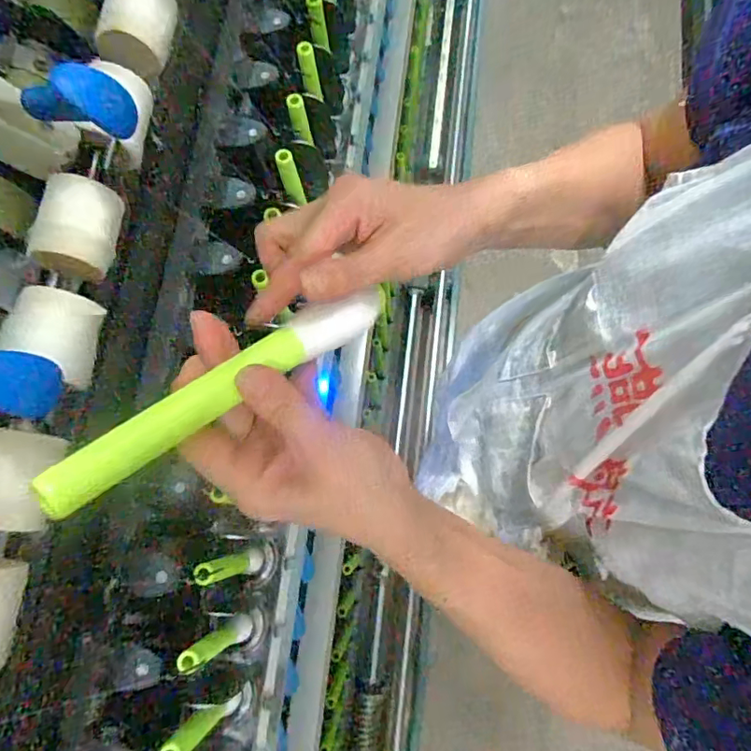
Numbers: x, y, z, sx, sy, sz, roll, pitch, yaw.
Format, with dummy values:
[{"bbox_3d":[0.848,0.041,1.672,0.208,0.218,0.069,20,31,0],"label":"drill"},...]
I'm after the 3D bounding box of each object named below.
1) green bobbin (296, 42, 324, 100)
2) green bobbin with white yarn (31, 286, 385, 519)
[{"bbox_3d":[-0.076,-0.352,0.611,0.021,0.022,0.059,-15,116,-2],"label":"green bobbin"},{"bbox_3d":[-0.065,0.002,0.251,0.024,0.018,0.184,45,53,12],"label":"green bobbin with white yarn"}]

